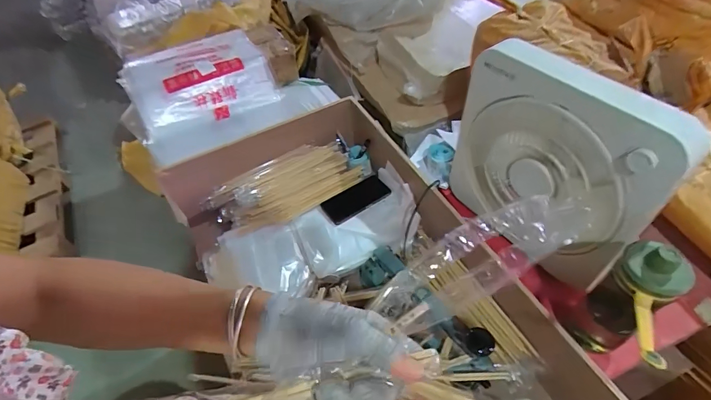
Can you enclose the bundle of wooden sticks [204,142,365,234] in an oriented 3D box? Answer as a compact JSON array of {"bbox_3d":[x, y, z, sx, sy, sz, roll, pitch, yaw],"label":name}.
[{"bbox_3d":[-0.174,-0.038,0.982,0.380,0.044,0.183,-27,53,-16],"label":"bundle of wooden sticks"}]

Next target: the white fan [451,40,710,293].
[{"bbox_3d":[0.303,-0.055,0.626,0.073,0.323,0.317,-31,54,-19],"label":"white fan"}]

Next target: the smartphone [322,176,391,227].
[{"bbox_3d":[0.004,-0.001,0.946,0.166,0.013,0.078,-31,55,-19],"label":"smartphone"}]

